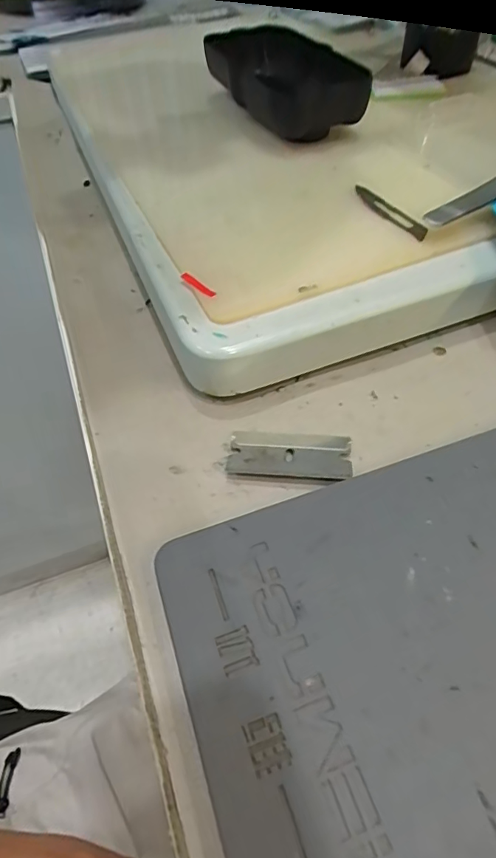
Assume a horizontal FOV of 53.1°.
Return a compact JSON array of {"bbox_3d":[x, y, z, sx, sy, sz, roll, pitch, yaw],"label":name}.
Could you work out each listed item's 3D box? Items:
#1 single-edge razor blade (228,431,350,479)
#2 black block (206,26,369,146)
[{"bbox_3d":[0.013,0.008,0.159,0.038,0.004,0.018,2,45,7],"label":"single-edge razor blade"},{"bbox_3d":[0.015,-0.180,0.256,0.055,0.025,0.104,-14,51,-7],"label":"black block"}]

